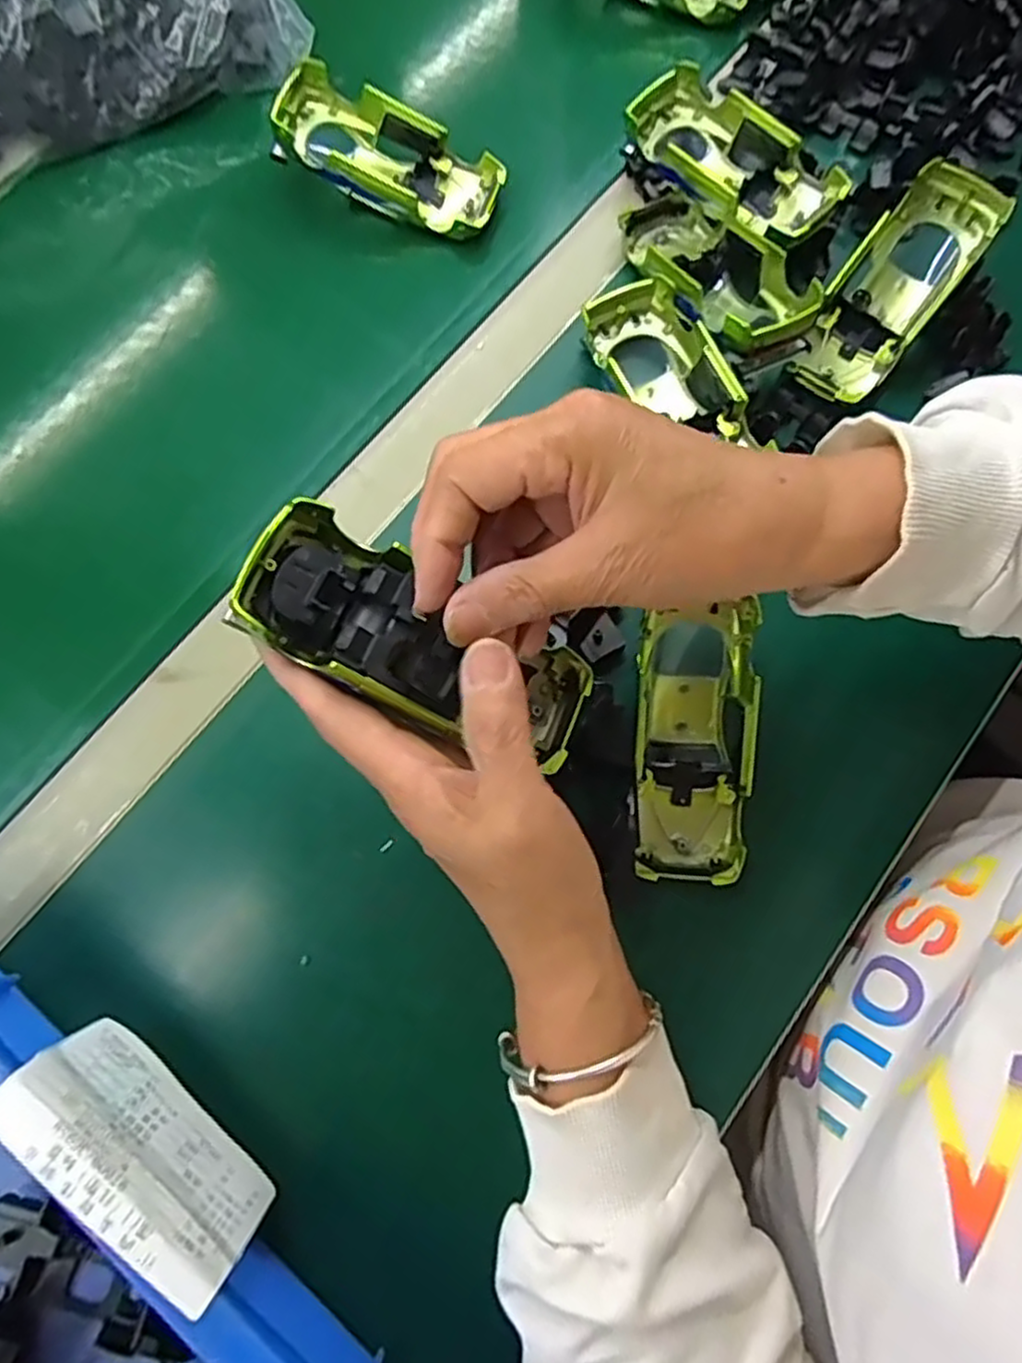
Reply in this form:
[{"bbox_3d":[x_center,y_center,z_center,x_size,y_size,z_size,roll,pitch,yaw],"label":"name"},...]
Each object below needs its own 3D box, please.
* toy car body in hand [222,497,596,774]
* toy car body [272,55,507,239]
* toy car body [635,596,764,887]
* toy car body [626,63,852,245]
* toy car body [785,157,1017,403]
[{"bbox_3d":[-0.033,-0.012,0.274,0.131,0.024,0.057,28,76,-15],"label":"toy car body in hand"},{"bbox_3d":[-0.072,-0.312,0.440,0.133,0.027,0.056,24,76,-6],"label":"toy car body"},{"bbox_3d":[0.085,0.027,0.342,0.049,0.037,0.126,6,75,2],"label":"toy car body"},{"bbox_3d":[0.124,-0.296,0.419,0.062,0.029,0.135,-38,78,-9],"label":"toy car body"},{"bbox_3d":[0.206,-0.212,0.403,0.052,0.035,0.130,37,94,10],"label":"toy car body"}]

